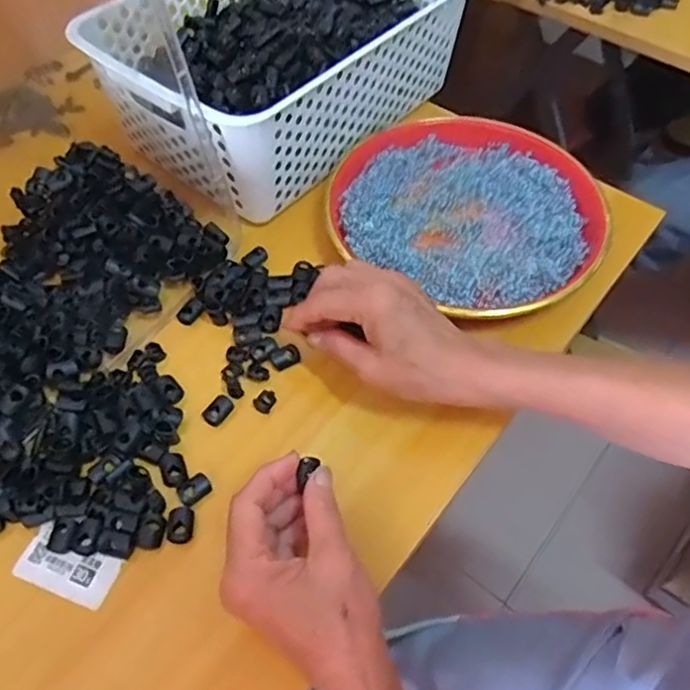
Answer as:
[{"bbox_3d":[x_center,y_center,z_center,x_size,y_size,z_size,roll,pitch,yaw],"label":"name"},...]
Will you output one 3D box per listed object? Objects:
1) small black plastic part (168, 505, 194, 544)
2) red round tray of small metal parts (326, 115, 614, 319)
[{"bbox_3d":[-0.099,0.108,0.378,0.015,0.008,0.021,-3,56,-2],"label":"small black plastic part"},{"bbox_3d":[0.099,-0.111,0.511,0.209,0.020,0.198,0,56,0],"label":"red round tray of small metal parts"}]

